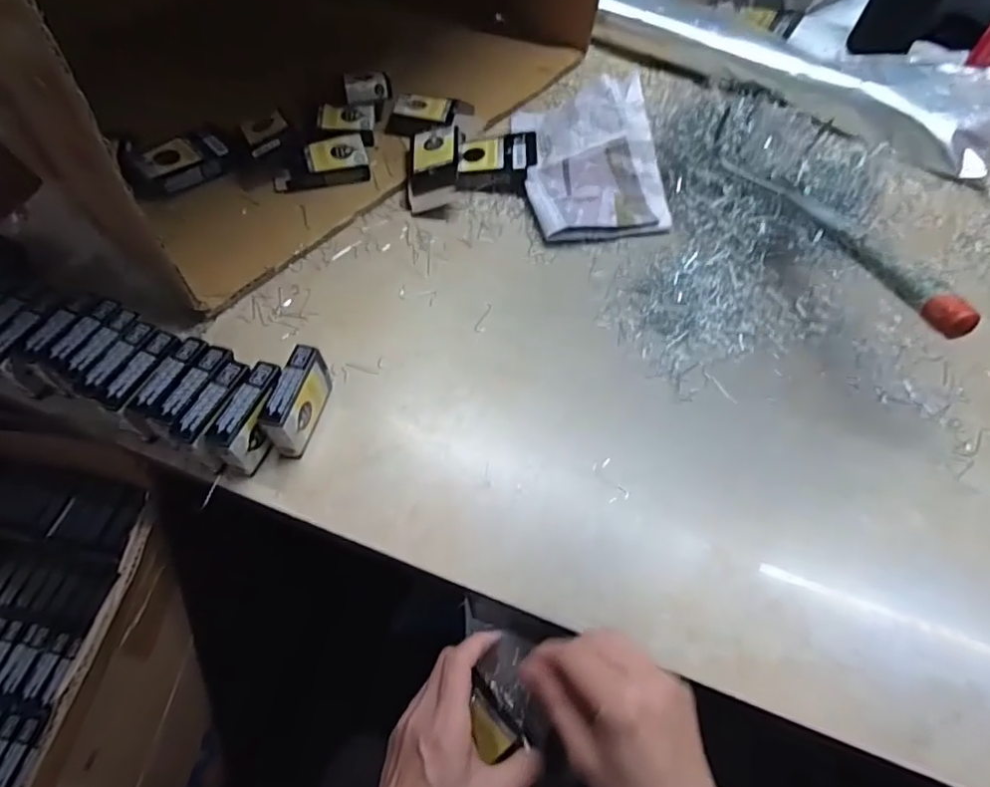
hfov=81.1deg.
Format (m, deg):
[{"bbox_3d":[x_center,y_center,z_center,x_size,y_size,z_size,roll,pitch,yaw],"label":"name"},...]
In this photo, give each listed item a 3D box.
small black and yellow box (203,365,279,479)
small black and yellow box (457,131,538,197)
[{"bbox_3d":[-0.184,0.020,0.444,0.026,0.051,0.077,21,61,10],"label":"small black and yellow box"},{"bbox_3d":[0.002,-0.254,0.639,0.083,0.030,0.061,4,60,0],"label":"small black and yellow box"}]

